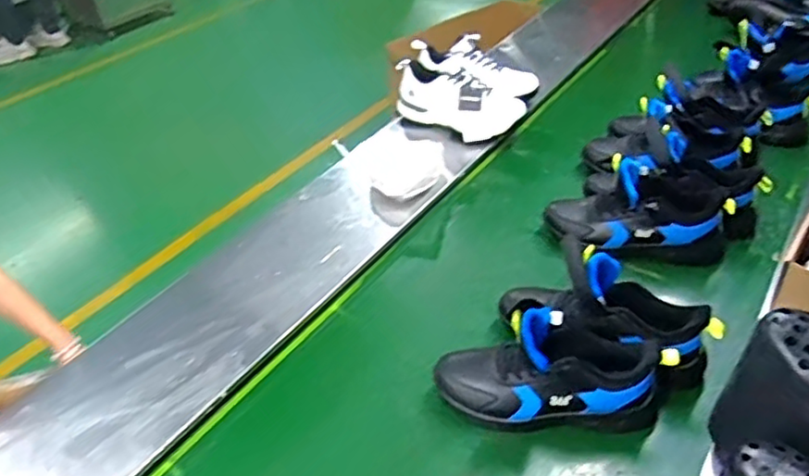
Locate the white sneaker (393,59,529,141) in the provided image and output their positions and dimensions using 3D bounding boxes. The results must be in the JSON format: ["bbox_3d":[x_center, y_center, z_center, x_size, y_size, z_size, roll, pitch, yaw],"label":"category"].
[{"bbox_3d":[0.107,-0.298,1.406,0.293,0.107,0.110,13,41,21],"label":"white sneaker"}]

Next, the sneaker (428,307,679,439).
[{"bbox_3d":[0.187,0.173,0.828,0.294,0.152,0.099,2,42,4],"label":"sneaker"}]

